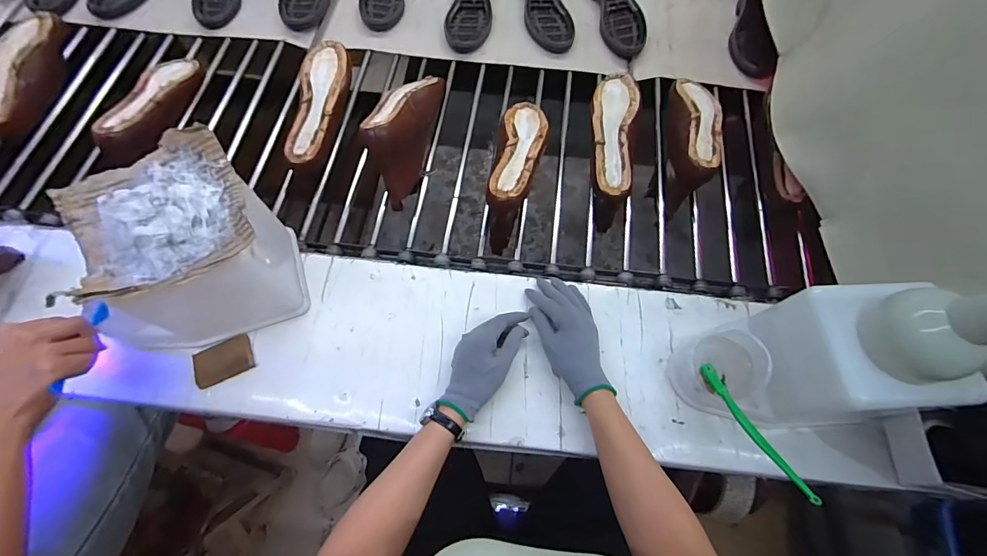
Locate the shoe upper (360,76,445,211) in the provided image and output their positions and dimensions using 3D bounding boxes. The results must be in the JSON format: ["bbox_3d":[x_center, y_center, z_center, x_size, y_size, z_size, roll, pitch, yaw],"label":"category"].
[{"bbox_3d":[-0.154,-0.256,0.707,0.084,0.104,0.248,9,68,2],"label":"shoe upper"}]

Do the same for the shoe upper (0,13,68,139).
[{"bbox_3d":[-0.830,-0.357,0.746,0.080,0.074,0.245,4,68,0],"label":"shoe upper"}]

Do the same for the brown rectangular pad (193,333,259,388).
[{"bbox_3d":[-0.354,0.110,0.556,0.069,0.020,0.048,-26,71,-11],"label":"brown rectangular pad"}]

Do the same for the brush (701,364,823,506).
[{"bbox_3d":[0.285,0.164,0.465,0.013,0.019,0.169,-14,40,-7],"label":"brush"}]

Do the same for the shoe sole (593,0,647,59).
[{"bbox_3d":[0.252,-0.571,0.880,0.082,0.030,0.266,-9,68,-5],"label":"shoe sole"}]

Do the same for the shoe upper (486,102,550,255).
[{"bbox_3d":[0.043,-0.186,0.722,0.073,0.117,0.251,9,68,2],"label":"shoe upper"}]

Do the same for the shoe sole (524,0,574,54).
[{"bbox_3d":[0.104,-0.576,0.880,0.083,0.030,0.251,-8,68,-5],"label":"shoe sole"}]

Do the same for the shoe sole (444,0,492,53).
[{"bbox_3d":[-0.051,-0.568,0.872,0.093,0.034,0.242,0,68,-1],"label":"shoe sole"}]

